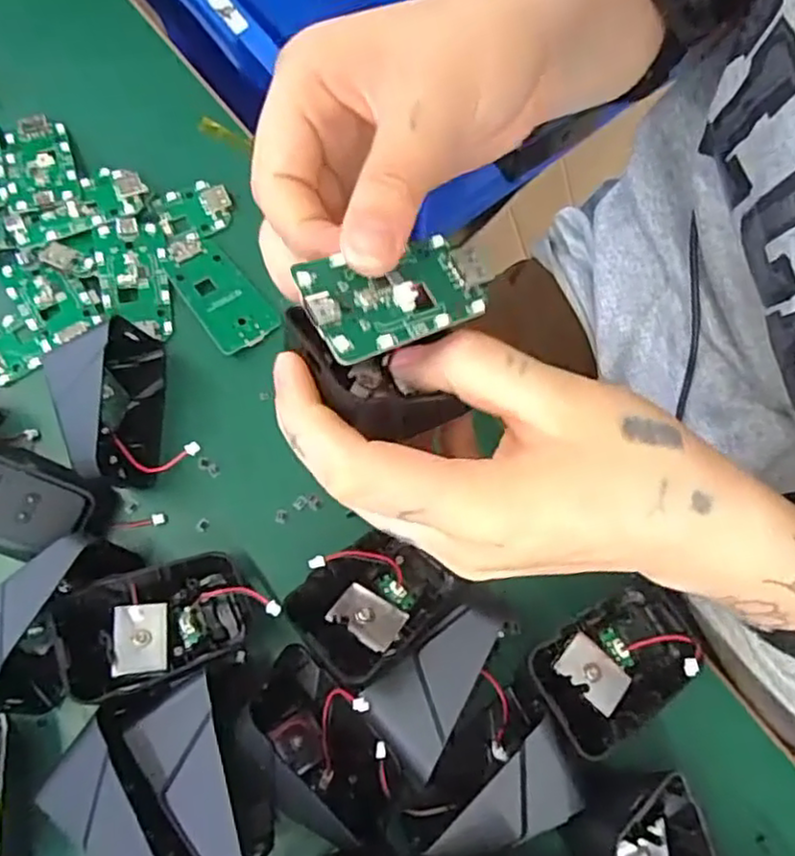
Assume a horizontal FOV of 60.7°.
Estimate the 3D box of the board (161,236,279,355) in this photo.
[{"bbox_3d":[-0.085,-0.064,0.324,0.031,0.006,0.060,-38,79,-9],"label":"board"}]

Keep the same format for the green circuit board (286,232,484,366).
[{"bbox_3d":[0.001,-0.040,0.198,0.060,0.007,0.030,-26,76,-34],"label":"green circuit board"}]

